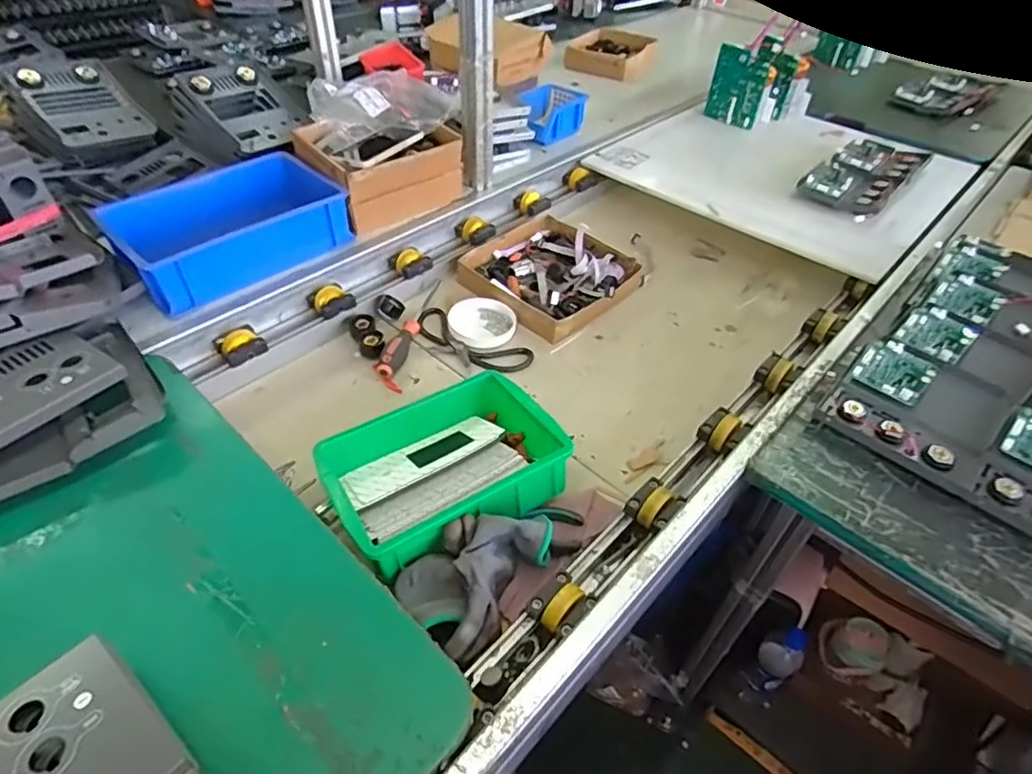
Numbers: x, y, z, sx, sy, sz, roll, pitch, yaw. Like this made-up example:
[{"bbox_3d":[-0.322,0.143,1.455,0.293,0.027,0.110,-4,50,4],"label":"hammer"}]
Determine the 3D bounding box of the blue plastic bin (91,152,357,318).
[{"bbox_3d":[-0.421,-0.238,0.876,0.209,0.076,0.300,36,53,29],"label":"blue plastic bin"}]

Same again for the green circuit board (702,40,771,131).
[{"bbox_3d":[0.480,-0.651,1.294,0.119,0.146,0.019,35,53,28],"label":"green circuit board"}]

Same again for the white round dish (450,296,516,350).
[{"bbox_3d":[-0.055,-0.099,0.906,0.093,0.022,0.098,1,45,-1],"label":"white round dish"}]

